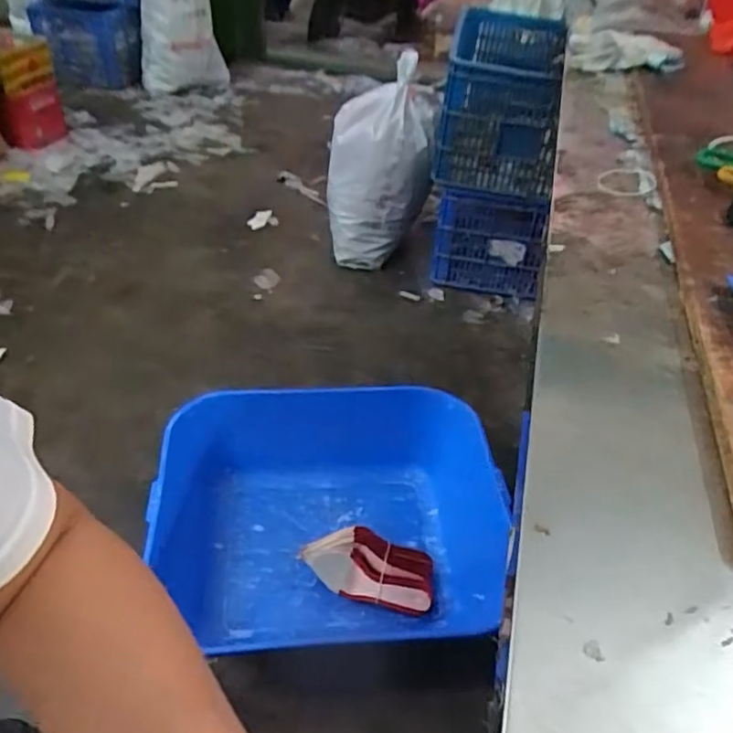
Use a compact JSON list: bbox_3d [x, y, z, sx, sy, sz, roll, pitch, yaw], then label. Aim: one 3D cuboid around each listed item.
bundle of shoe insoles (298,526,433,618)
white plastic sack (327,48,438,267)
[{"bbox_3d":[0.007,0.356,1.127,0.229,0.077,0.110,12,42,9],"label":"bundle of shoe insoles"},{"bbox_3d":[0.036,-0.568,1.881,0.297,0.525,0.309,3,41,-1],"label":"white plastic sack"}]

